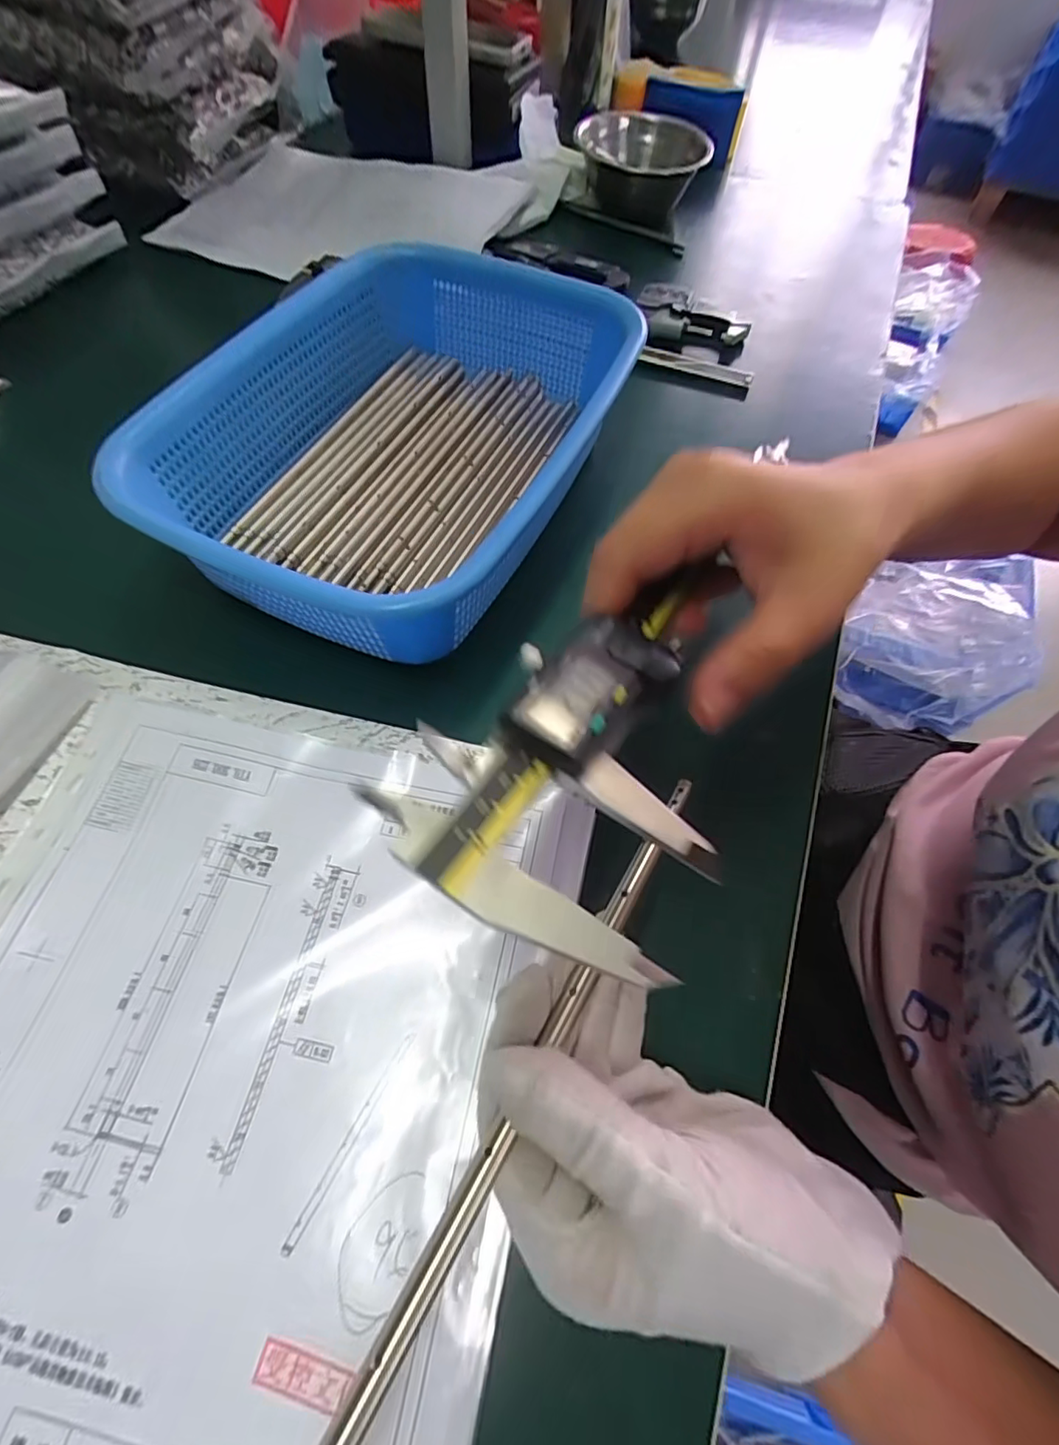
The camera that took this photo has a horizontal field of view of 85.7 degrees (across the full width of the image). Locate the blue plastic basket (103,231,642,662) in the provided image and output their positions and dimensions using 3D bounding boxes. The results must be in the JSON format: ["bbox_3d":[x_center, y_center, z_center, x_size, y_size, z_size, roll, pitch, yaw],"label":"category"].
[{"bbox_3d":[-0.074,-0.167,0.331,0.201,0.064,0.273,21,64,9],"label":"blue plastic basket"}]

